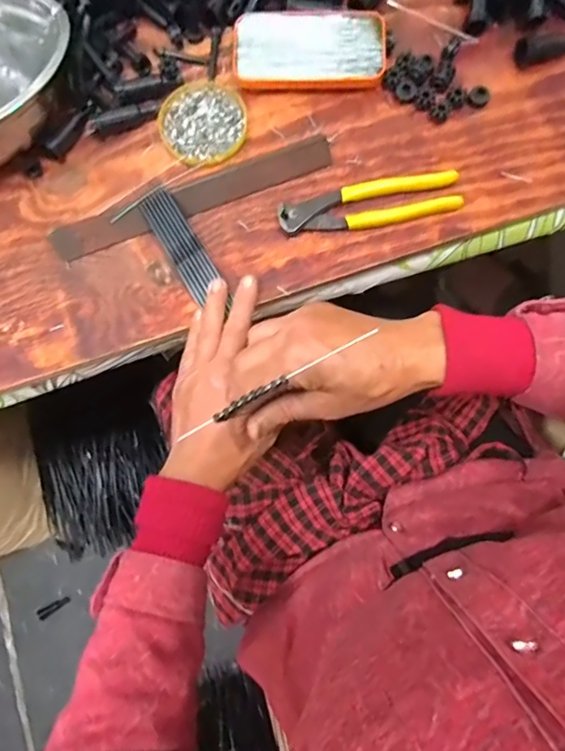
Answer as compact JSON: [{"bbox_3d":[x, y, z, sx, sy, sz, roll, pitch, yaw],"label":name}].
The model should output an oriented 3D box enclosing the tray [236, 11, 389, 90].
[{"bbox_3d":[0.025,-0.314,0.457,0.142,0.020,0.072,3,79,2],"label":"tray"}]

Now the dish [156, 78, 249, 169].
[{"bbox_3d":[-0.075,-0.244,0.461,0.084,0.005,0.084,0,78,2],"label":"dish"}]

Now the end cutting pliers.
[{"bbox_3d":[0.079,-0.156,0.436,0.162,0.014,0.037,-11,78,0],"label":"end cutting pliers"}]

